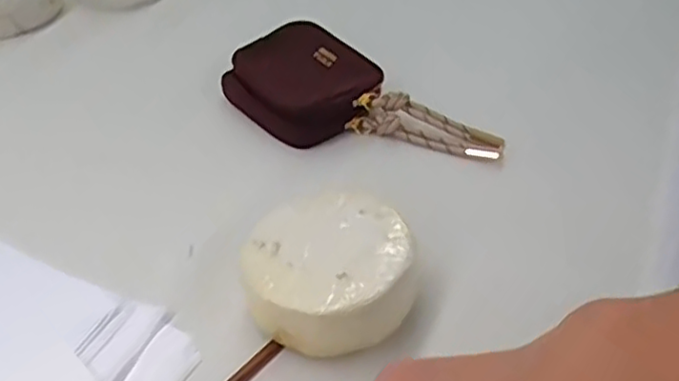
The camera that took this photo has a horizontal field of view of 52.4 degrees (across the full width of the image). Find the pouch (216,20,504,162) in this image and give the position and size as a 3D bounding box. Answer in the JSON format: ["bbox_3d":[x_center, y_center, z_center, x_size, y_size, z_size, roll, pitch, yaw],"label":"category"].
[{"bbox_3d":[0.009,-0.060,0.519,0.201,0.044,0.095,31,52,30],"label":"pouch"}]

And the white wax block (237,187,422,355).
[{"bbox_3d":[-0.005,0.048,0.396,0.097,0.051,0.093,20,47,22],"label":"white wax block"}]

